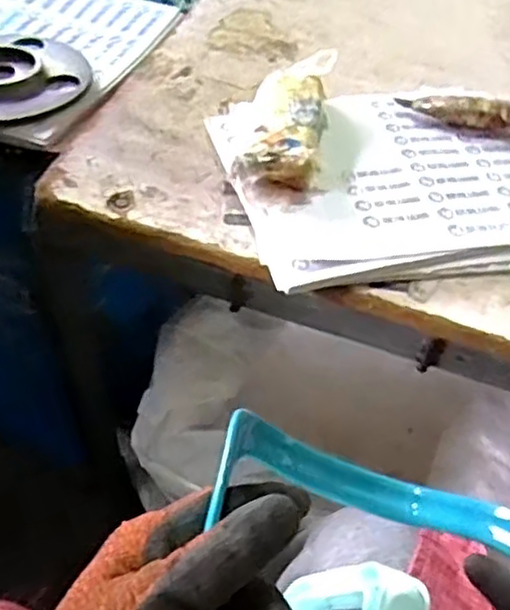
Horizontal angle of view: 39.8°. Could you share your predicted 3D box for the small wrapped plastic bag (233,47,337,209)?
[{"bbox_3d":[0.020,-0.146,0.575,0.074,0.038,0.179,9,50,3],"label":"small wrapped plastic bag"}]

